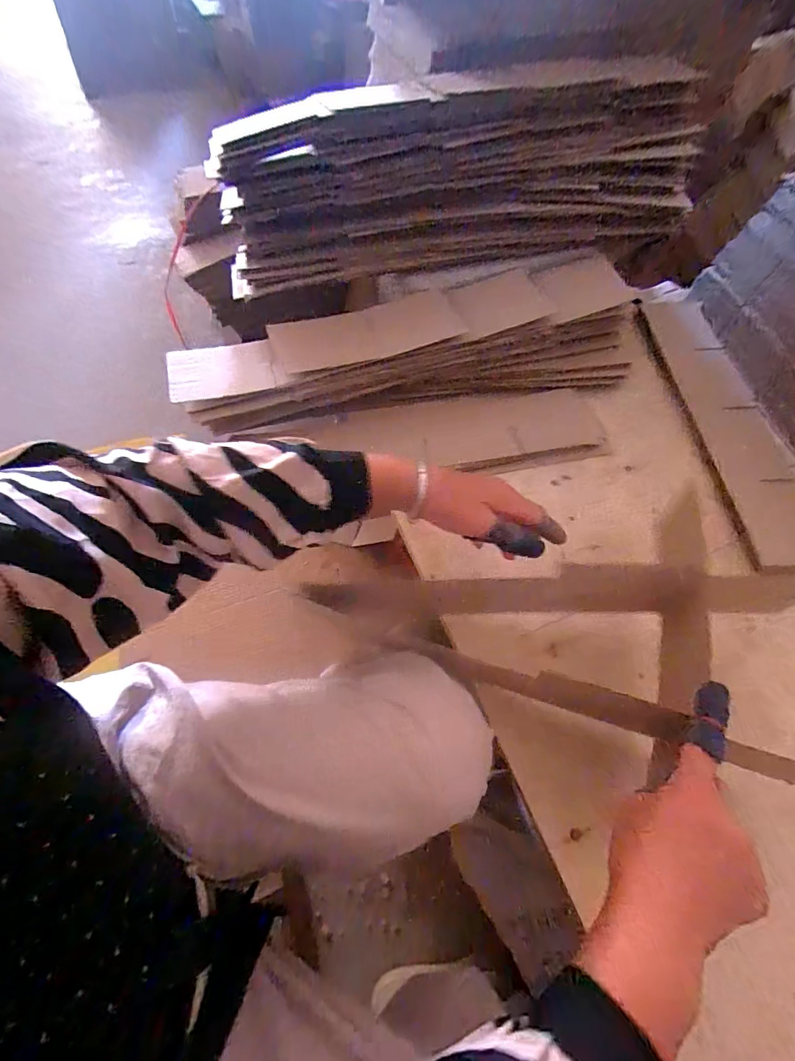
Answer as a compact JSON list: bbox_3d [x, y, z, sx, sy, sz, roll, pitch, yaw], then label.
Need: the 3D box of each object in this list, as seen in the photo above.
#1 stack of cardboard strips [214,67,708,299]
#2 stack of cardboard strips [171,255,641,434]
[{"bbox_3d":[0.095,-0.498,0.605,0.672,0.173,0.166,-11,62,-5],"label":"stack of cardboard strips"},{"bbox_3d":[0.027,-0.257,0.637,0.640,0.112,0.166,-12,62,-5],"label":"stack of cardboard strips"}]

